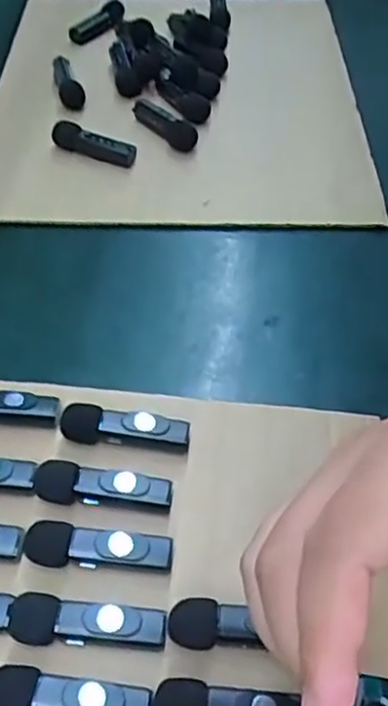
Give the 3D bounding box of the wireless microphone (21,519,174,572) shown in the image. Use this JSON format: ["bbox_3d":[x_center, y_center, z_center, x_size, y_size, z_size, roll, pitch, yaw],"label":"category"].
[{"bbox_3d":[-0.043,0.087,0.295,0.065,0.017,0.017,3,51,5],"label":"wireless microphone"}]

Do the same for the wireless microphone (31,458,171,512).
[{"bbox_3d":[-0.043,0.063,0.314,0.065,0.015,0.018,4,51,6],"label":"wireless microphone"}]

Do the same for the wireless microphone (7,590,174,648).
[{"bbox_3d":[-0.044,0.113,0.275,0.065,0.015,0.018,3,51,5],"label":"wireless microphone"}]

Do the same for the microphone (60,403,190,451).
[{"bbox_3d":[-0.035,0.038,0.336,0.064,0.016,0.017,2,51,4],"label":"microphone"}]

